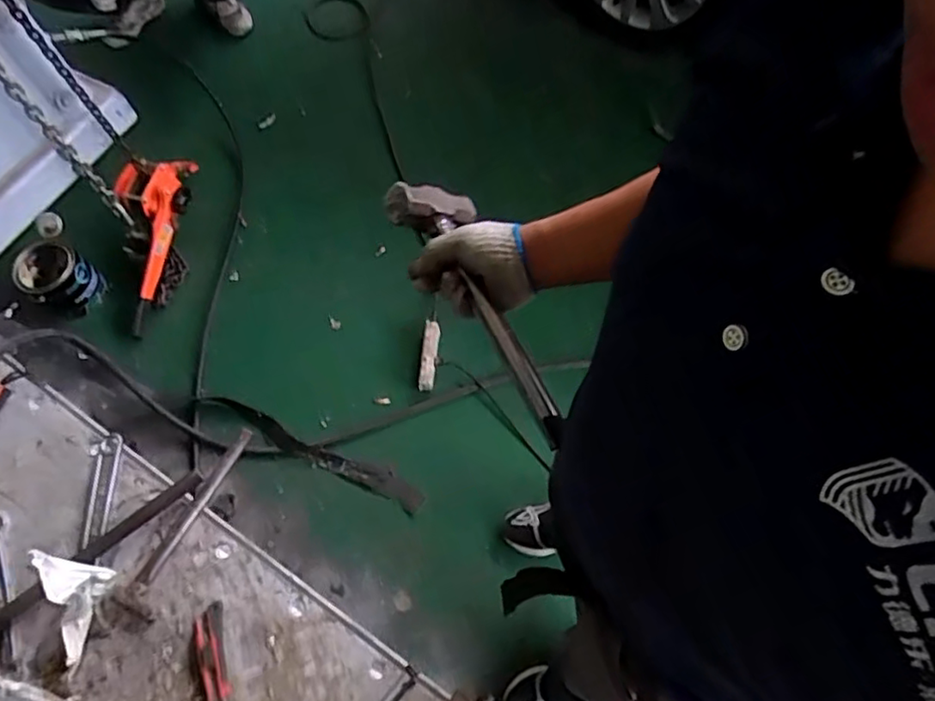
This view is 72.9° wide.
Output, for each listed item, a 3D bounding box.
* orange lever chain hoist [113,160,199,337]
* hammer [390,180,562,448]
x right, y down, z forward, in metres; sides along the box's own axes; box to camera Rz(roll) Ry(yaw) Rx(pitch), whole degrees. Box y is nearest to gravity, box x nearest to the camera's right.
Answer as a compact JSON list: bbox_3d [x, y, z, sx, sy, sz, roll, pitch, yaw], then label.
[{"bbox_3d":[-0.860,-0.296,1.730,0.133,0.163,0.493,8,93,7],"label":"orange lever chain hoist"},{"bbox_3d":[0.017,-0.045,0.668,0.092,0.067,0.301,-25,79,-8],"label":"hammer"}]

